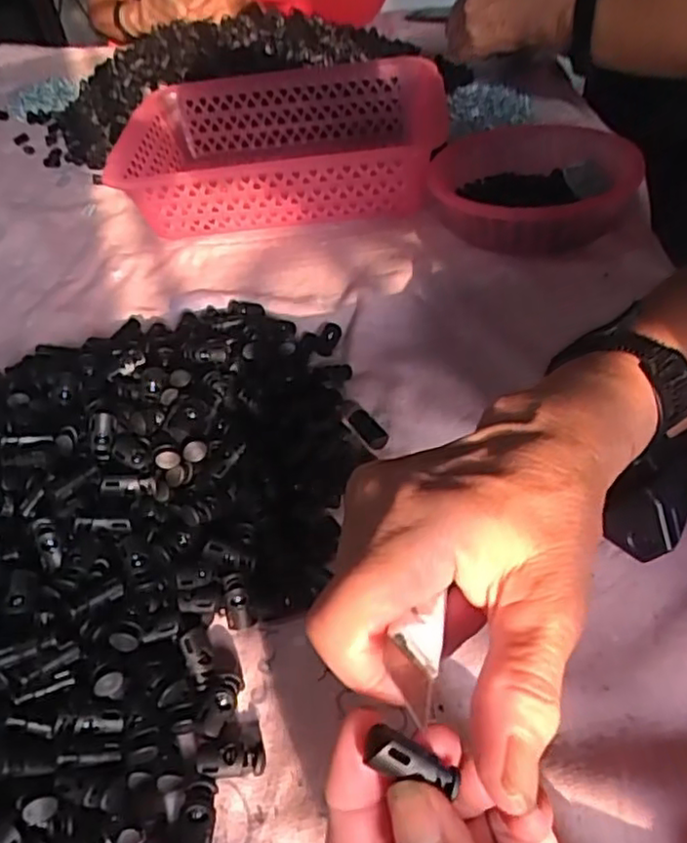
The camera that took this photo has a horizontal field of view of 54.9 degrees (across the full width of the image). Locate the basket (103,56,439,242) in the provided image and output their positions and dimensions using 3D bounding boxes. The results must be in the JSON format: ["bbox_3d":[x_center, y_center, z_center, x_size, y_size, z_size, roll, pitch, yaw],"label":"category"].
[{"bbox_3d":[-0.052,-0.276,0.673,0.310,0.094,0.213,-4,42,5],"label":"basket"}]

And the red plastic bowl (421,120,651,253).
[{"bbox_3d":[0.164,-0.203,0.583,0.155,0.062,0.171,-13,42,-4],"label":"red plastic bowl"}]

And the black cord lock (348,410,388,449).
[{"bbox_3d":[0.015,0.004,0.411,0.015,0.007,0.029,-28,45,-20],"label":"black cord lock"}]

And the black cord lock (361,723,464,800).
[{"bbox_3d":[0.019,0.093,0.182,0.026,0.007,0.009,28,42,-11],"label":"black cord lock"}]

